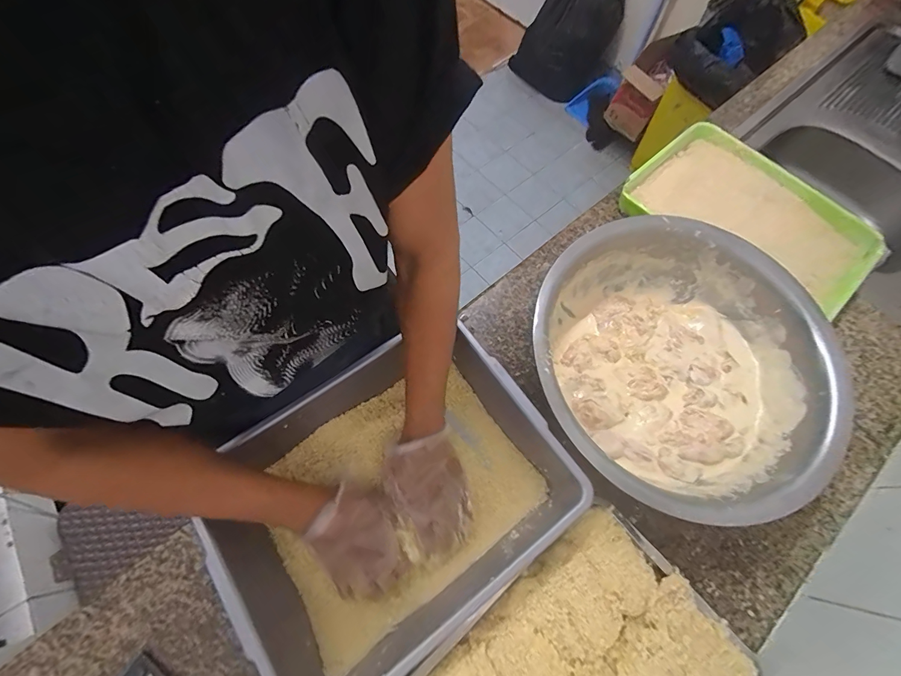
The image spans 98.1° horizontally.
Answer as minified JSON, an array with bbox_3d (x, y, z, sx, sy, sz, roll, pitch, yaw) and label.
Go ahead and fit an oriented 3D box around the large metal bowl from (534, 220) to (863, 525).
[{"bbox_3d":[0.311,0.038,0.566,0.393,0.154,0.392,1,67,-2],"label":"large metal bowl"}]

